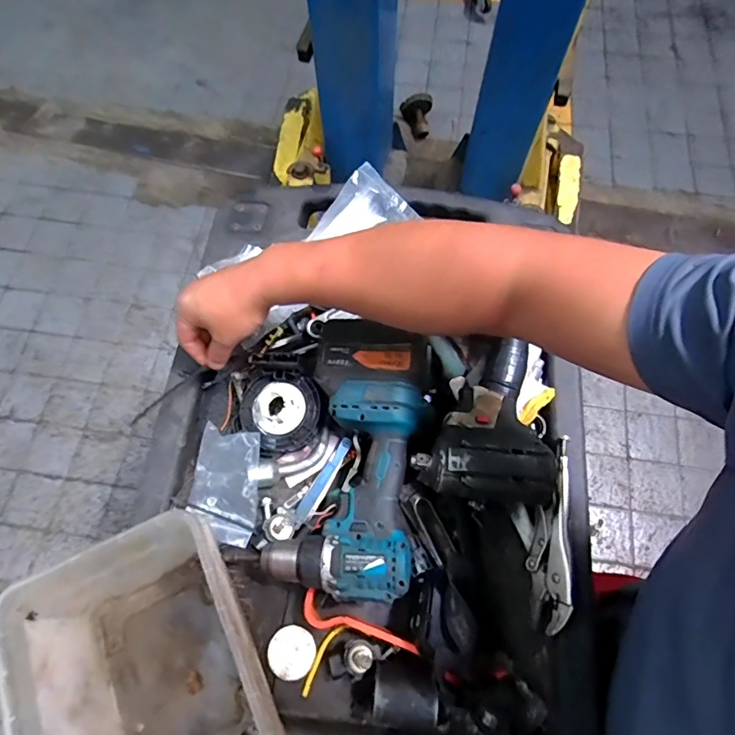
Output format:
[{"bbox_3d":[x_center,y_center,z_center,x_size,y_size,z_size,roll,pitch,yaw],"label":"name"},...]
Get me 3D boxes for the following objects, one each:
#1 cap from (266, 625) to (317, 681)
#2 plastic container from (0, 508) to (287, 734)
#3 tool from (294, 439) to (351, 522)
[{"bbox_3d":[-0.074,0.279,0.475,0.046,0.005,0.045,0,67,0],"label":"cap"},{"bbox_3d":[-0.163,0.240,0.389,0.153,0.131,0.197,-25,69,-10],"label":"plastic container"},{"bbox_3d":[-0.046,0.121,0.525,0.016,0.007,0.098,29,71,12],"label":"tool"}]

